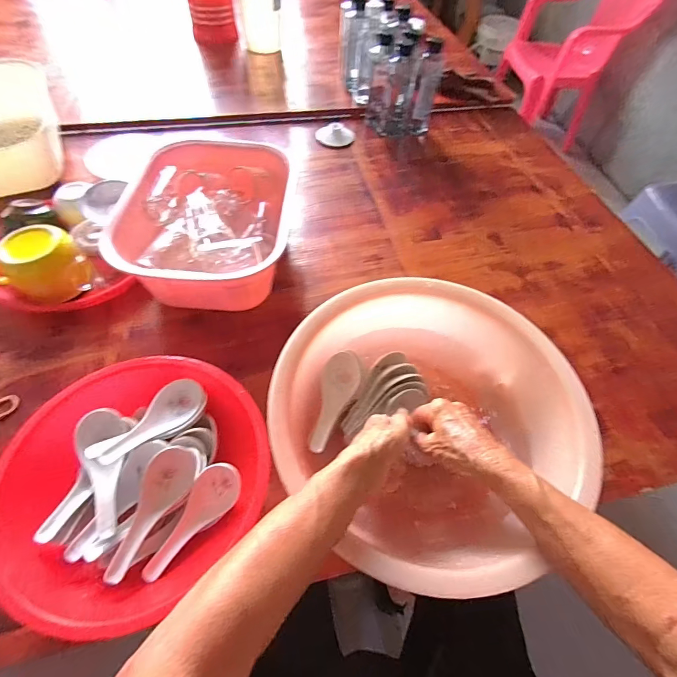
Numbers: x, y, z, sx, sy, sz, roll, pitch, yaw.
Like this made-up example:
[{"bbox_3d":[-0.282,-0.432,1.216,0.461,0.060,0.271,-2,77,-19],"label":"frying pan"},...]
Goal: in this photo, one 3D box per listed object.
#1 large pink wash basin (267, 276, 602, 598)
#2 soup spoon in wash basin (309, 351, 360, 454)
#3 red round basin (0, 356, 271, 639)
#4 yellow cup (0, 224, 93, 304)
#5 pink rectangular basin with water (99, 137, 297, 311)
[{"bbox_3d":[0.088,0.087,0.435,0.312,0.110,0.300,2,57,-3],"label":"large pink wash basin"},{"bbox_3d":[-0.003,0.077,0.457,0.044,0.032,0.126,9,57,2],"label":"soup spoon in wash basin"},{"bbox_3d":[-0.208,0.142,0.400,0.246,0.084,0.236,2,57,-3],"label":"red round basin"},{"bbox_3d":[-0.428,-0.105,0.534,0.115,0.074,0.110,2,57,-3],"label":"yellow cup"},{"bbox_3d":[-0.195,-0.166,0.574,0.227,0.122,0.266,-1,57,-4],"label":"pink rectangular basin with water"}]

